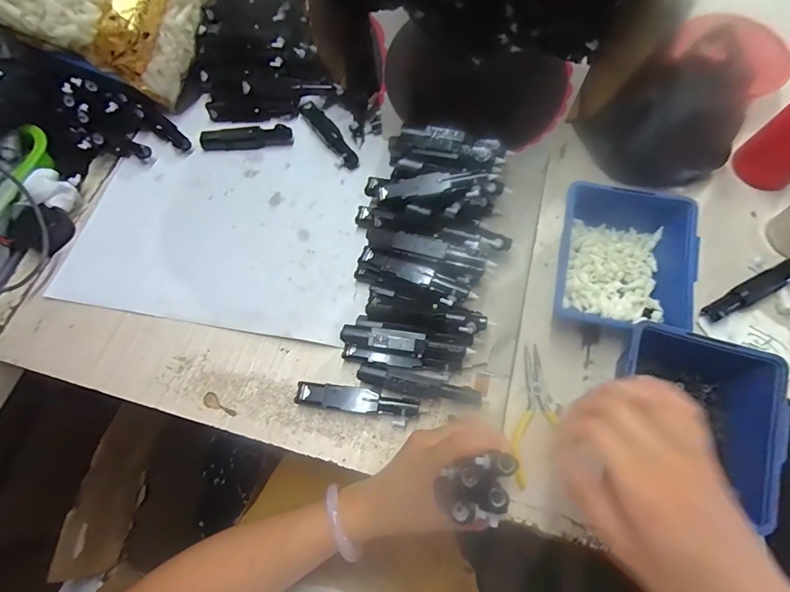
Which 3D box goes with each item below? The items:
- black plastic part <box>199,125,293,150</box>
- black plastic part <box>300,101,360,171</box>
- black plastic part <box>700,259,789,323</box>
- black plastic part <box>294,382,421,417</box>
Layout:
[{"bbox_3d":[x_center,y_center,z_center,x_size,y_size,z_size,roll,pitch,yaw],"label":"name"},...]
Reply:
[{"bbox_3d":[-0.202,-0.218,0.517,0.122,0.019,0.027,-4,69,1],"label":"black plastic part"},{"bbox_3d":[-0.087,-0.216,0.509,0.021,0.018,0.124,-33,71,-9],"label":"black plastic part"},{"bbox_3d":[0.373,-0.007,0.391,0.120,0.016,0.022,-25,70,-7],"label":"black plastic part"},{"bbox_3d":[-0.037,0.104,0.379,0.120,0.016,0.022,6,70,5],"label":"black plastic part"}]

